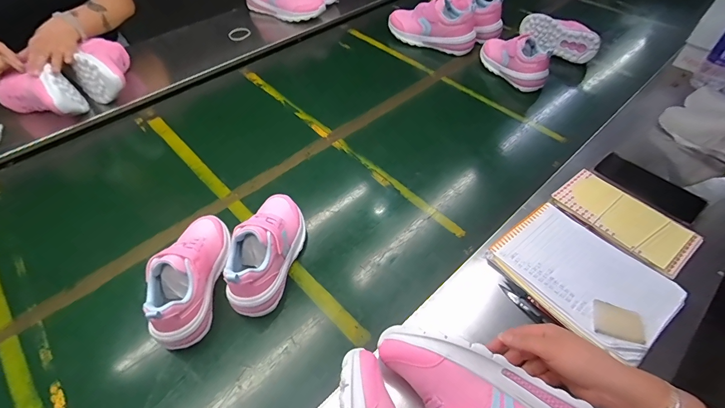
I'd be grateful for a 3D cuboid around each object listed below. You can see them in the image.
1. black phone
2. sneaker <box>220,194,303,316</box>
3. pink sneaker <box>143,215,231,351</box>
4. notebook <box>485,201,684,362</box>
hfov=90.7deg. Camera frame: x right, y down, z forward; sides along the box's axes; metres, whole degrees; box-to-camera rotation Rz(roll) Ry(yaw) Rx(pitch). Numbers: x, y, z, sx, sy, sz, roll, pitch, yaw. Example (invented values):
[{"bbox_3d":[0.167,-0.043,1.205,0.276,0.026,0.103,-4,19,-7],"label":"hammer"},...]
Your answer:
[{"bbox_3d":[0.490,-0.033,0.612,0.067,0.011,0.159,-33,55,-18],"label":"black phone"},{"bbox_3d":[-0.139,0.059,0.535,0.072,0.094,0.197,12,50,10],"label":"sneaker"},{"bbox_3d":[-0.249,0.095,0.512,0.073,0.098,0.200,0,49,0],"label":"pink sneaker"},{"bbox_3d":[0.310,0.097,0.509,0.158,0.019,0.214,-31,53,-25],"label":"notebook"}]

